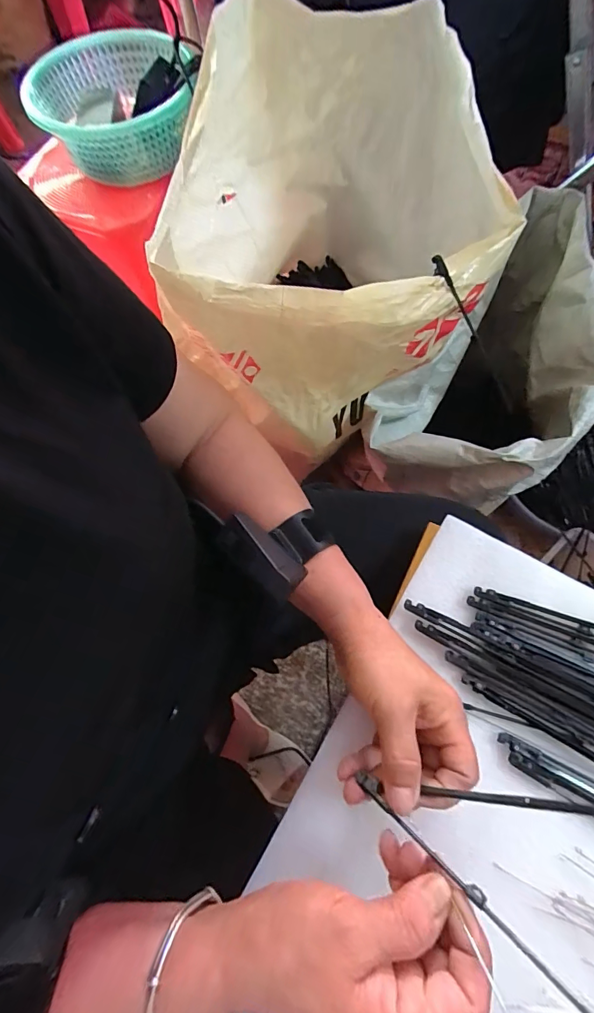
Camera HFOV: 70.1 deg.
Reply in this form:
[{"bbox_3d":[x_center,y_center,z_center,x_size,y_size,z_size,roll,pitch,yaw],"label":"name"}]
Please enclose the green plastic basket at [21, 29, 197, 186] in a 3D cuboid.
[{"bbox_3d":[-0.263,-0.609,0.636,0.220,0.085,0.237,-5,68,1],"label":"green plastic basket"}]

